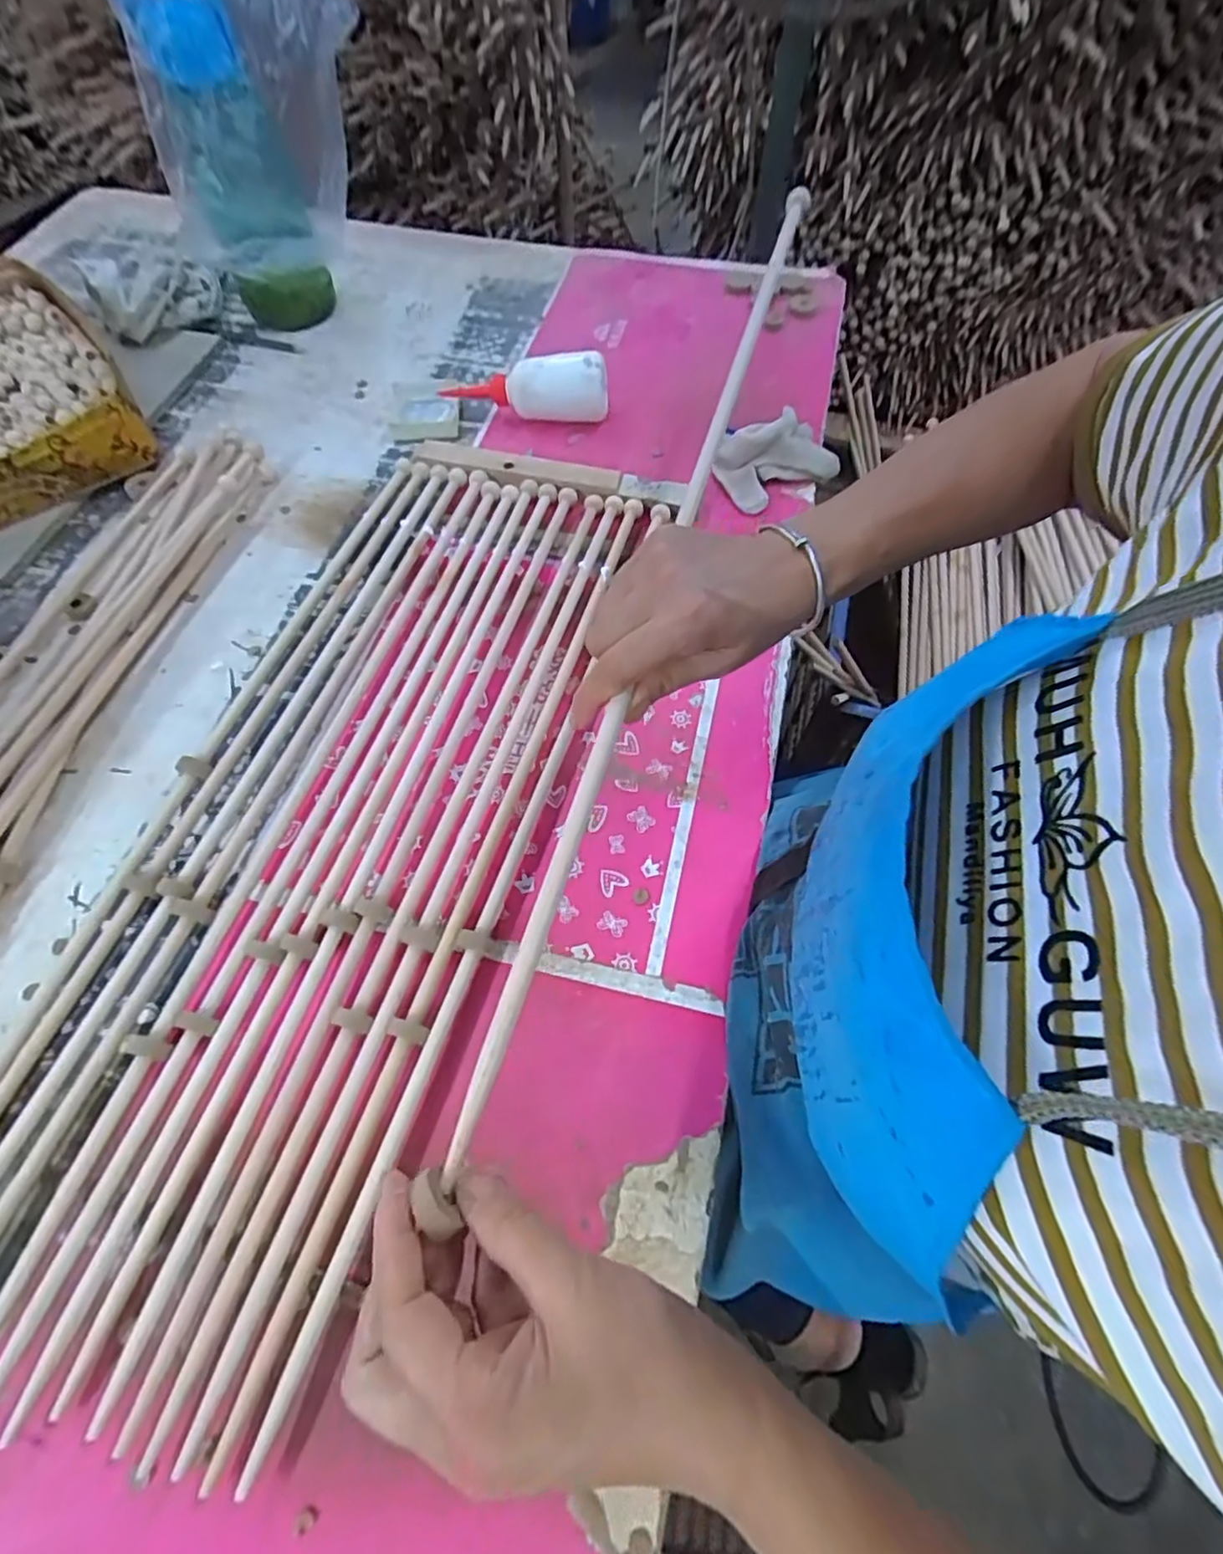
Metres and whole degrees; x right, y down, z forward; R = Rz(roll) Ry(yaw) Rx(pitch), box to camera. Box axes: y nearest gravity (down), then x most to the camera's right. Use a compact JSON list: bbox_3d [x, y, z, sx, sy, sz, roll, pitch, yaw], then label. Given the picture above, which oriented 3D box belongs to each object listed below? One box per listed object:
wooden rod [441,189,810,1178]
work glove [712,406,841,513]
[{"bbox_3d":[0.041,-0.144,0.383,0.011,0.020,0.688,16,69,8],"label":"wooden rod"},{"bbox_3d":[0.161,-0.316,0.646,0.116,0.047,0.079,-28,65,-15],"label":"work glove"}]

